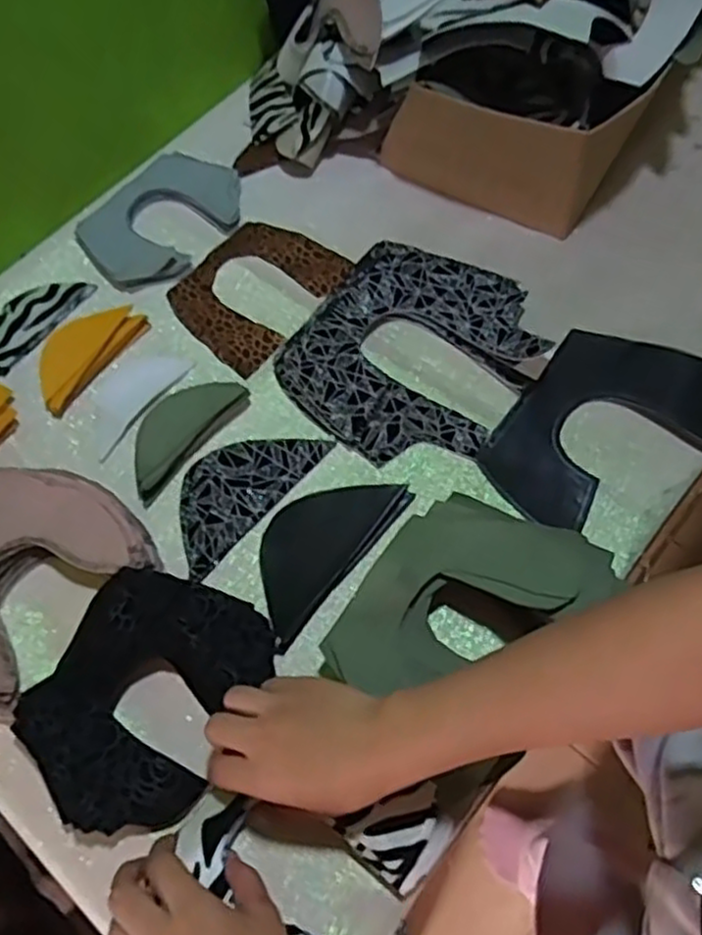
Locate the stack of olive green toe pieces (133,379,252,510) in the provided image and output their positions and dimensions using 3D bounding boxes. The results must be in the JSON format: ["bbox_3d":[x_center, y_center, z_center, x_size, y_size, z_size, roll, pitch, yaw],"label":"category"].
[{"bbox_3d":[-0.141,-0.032,0.580,0.055,0.011,0.116,35,71,16],"label":"stack of olive green toe pieces"}]

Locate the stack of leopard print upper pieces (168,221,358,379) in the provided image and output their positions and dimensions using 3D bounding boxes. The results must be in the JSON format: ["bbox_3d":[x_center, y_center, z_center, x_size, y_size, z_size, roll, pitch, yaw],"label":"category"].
[{"bbox_3d":[-0.085,-0.164,0.650,0.123,0.010,0.147,38,72,20],"label":"stack of leopard print upper pieces"}]

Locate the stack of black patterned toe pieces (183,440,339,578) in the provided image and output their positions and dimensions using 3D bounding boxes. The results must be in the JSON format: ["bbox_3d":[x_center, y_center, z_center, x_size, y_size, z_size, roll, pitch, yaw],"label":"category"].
[{"bbox_3d":[-0.090,0.013,0.564,0.071,0.007,0.139,38,72,20],"label":"stack of black patterned toe pieces"}]

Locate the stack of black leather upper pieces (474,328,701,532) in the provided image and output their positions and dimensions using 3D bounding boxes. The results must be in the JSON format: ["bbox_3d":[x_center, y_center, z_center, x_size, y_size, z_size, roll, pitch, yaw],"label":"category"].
[{"bbox_3d":[0.211,-0.025,0.546,0.168,0.026,0.181,34,71,19],"label":"stack of black leather upper pieces"}]

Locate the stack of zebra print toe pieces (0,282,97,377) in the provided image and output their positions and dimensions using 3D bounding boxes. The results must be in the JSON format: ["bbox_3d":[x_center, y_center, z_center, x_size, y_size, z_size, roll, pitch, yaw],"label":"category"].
[{"bbox_3d":[-0.287,-0.135,0.650,0.054,0.011,0.112,31,70,18],"label":"stack of zebra print toe pieces"}]

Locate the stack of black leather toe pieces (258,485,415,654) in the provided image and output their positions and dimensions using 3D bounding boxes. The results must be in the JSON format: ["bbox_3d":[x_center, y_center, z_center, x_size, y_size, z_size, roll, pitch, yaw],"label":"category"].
[{"bbox_3d":[-0.026,0.054,0.530,0.068,0.013,0.140,36,71,20],"label":"stack of black leather toe pieces"}]

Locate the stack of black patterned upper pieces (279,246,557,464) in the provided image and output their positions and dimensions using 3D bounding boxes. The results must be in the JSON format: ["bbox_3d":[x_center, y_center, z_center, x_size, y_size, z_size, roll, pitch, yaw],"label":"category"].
[{"bbox_3d":[0.054,-0.101,0.592,0.184,0.034,0.199,34,71,19],"label":"stack of black patterned upper pieces"}]

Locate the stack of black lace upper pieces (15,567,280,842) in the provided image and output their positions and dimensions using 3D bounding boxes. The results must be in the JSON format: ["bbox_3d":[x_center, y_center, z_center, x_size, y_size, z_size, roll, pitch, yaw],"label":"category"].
[{"bbox_3d":[-0.139,0.149,0.483,0.128,0.028,0.161,27,69,17],"label":"stack of black lace upper pieces"}]

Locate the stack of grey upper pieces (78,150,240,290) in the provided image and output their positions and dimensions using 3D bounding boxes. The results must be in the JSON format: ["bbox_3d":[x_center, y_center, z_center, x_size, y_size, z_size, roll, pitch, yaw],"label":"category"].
[{"bbox_3d":[-0.179,-0.238,0.681,0.114,0.014,0.155,39,73,21],"label":"stack of grey upper pieces"}]

